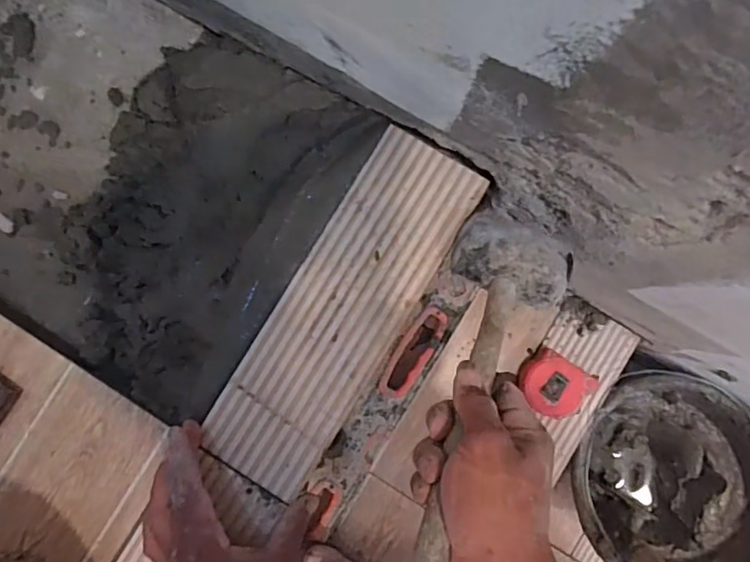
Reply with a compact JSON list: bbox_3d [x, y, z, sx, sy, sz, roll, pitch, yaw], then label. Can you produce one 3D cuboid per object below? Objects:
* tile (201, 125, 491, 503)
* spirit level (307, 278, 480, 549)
[{"bbox_3d":[-0.026,0.025,0.462,0.101,0.013,0.314,31,88,9],"label":"tile"},{"bbox_3d":[0.012,0.148,0.664,0.056,0.016,0.357,31,88,9],"label":"spirit level"}]

